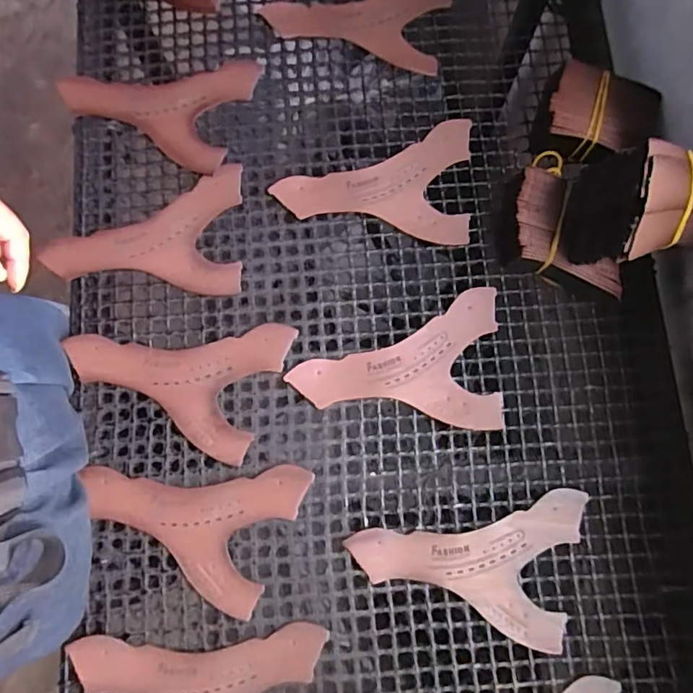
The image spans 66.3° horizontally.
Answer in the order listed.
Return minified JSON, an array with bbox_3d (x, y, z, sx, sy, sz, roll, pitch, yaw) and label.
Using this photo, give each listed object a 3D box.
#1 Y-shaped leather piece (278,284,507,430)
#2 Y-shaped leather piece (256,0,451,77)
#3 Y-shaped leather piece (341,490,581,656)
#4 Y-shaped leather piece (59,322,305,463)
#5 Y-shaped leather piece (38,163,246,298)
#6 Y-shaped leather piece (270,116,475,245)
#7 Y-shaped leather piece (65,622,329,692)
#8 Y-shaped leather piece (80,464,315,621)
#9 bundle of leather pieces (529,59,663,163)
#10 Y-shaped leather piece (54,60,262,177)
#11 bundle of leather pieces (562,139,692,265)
[{"bbox_3d":[0.050,0.012,0.526,0.201,0.008,0.136,-1,79,1],"label":"Y-shaped leather piece"},{"bbox_3d":[0.012,-0.382,0.605,0.204,0.009,0.128,12,81,2],"label":"Y-shaped leather piece"},{"bbox_3d":[0.110,0.185,0.492,0.199,0.006,0.135,13,80,3],"label":"Y-shaped leather piece"},{"bbox_3d":[-0.169,0.014,0.527,0.199,0.008,0.137,21,80,5],"label":"Y-shaped leather piece"},{"bbox_3d":[-0.209,-0.119,0.552,0.196,0.010,0.136,-2,79,1],"label":"Y-shaped leather piece"},{"bbox_3d":[0.029,-0.180,0.565,0.200,0.008,0.136,3,79,1],"label":"Y-shaped leather piece"},{"bbox_3d":[-0.137,0.309,0.471,0.212,0.011,0.132,7,79,2],"label":"Y-shaped leather piece"},{"bbox_3d":[-0.149,0.147,0.502,0.193,0.006,0.138,24,80,5],"label":"Y-shaped leather piece"},{"bbox_3d":[0.261,-0.234,0.556,0.113,0.057,0.096,19,80,5],"label":"bundle of leather pieces"},{"bbox_3d":[-0.210,-0.281,0.587,0.200,0.007,0.139,21,80,5],"label":"Y-shaped leather piece"},{"bbox_3d":[0.267,-0.106,0.453,0.121,0.106,0.093,14,79,4],"label":"bundle of leather pieces"}]

